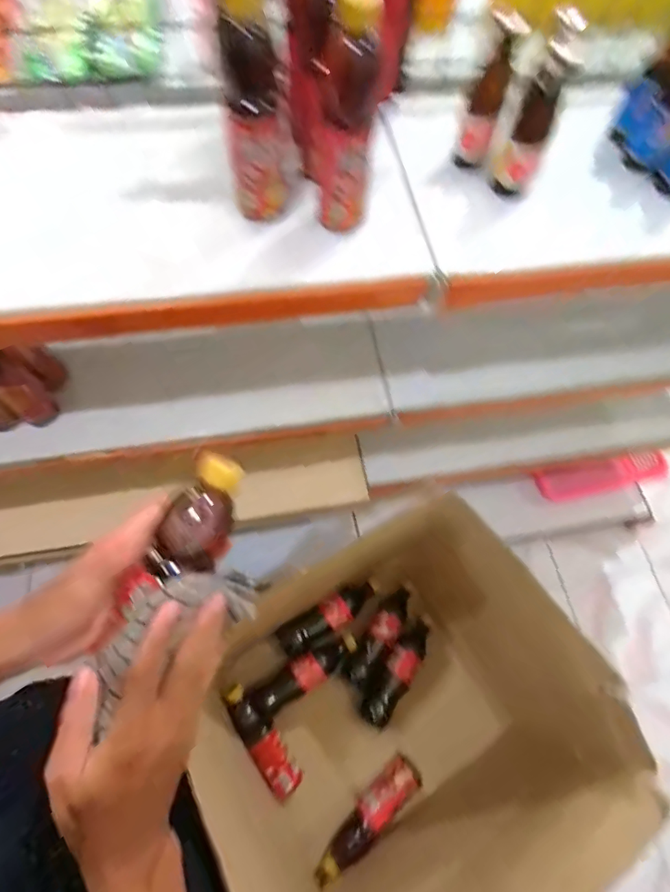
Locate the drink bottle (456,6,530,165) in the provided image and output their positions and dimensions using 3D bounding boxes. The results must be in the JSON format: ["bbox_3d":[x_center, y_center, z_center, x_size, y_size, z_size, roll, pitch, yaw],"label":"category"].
[{"bbox_3d":[0.162,-0.371,0.509,0.032,0.130,0.033,6,65,-1],"label":"drink bottle"}]

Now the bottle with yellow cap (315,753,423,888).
[{"bbox_3d":[0.058,0.614,0.777,0.057,0.051,0.215,39,69,14],"label":"bottle with yellow cap"}]

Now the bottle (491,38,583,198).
[{"bbox_3d":[0.206,-0.337,0.504,0.040,0.134,0.051,14,65,3],"label":"bottle"}]

